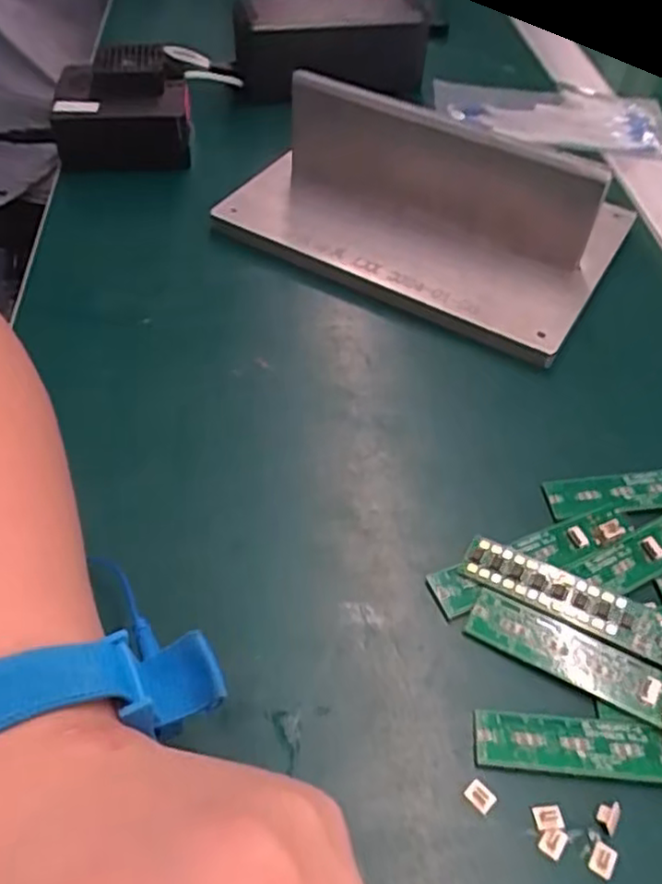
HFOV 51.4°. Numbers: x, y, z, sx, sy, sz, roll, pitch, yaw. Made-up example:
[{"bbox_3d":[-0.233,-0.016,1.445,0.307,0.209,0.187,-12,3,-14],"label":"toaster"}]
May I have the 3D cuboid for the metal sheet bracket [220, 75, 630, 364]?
[{"bbox_3d":[0.048,-0.131,0.358,0.194,0.058,0.120,26,55,19],"label":"metal sheet bracket"}]

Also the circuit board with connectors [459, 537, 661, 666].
[{"bbox_3d":[0.086,0.055,0.236,0.082,0.004,0.017,22,64,24],"label":"circuit board with connectors"}]

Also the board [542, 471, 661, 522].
[{"bbox_3d":[0.127,0.018,0.273,0.081,0.007,0.018,-4,51,-5],"label":"board"}]

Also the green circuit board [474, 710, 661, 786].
[{"bbox_3d":[0.087,0.093,0.210,0.083,0.009,0.018,5,51,2],"label":"green circuit board"}]

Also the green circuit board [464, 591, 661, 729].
[{"bbox_3d":[0.086,0.073,0.225,0.084,0.009,0.019,20,67,21],"label":"green circuit board"}]

